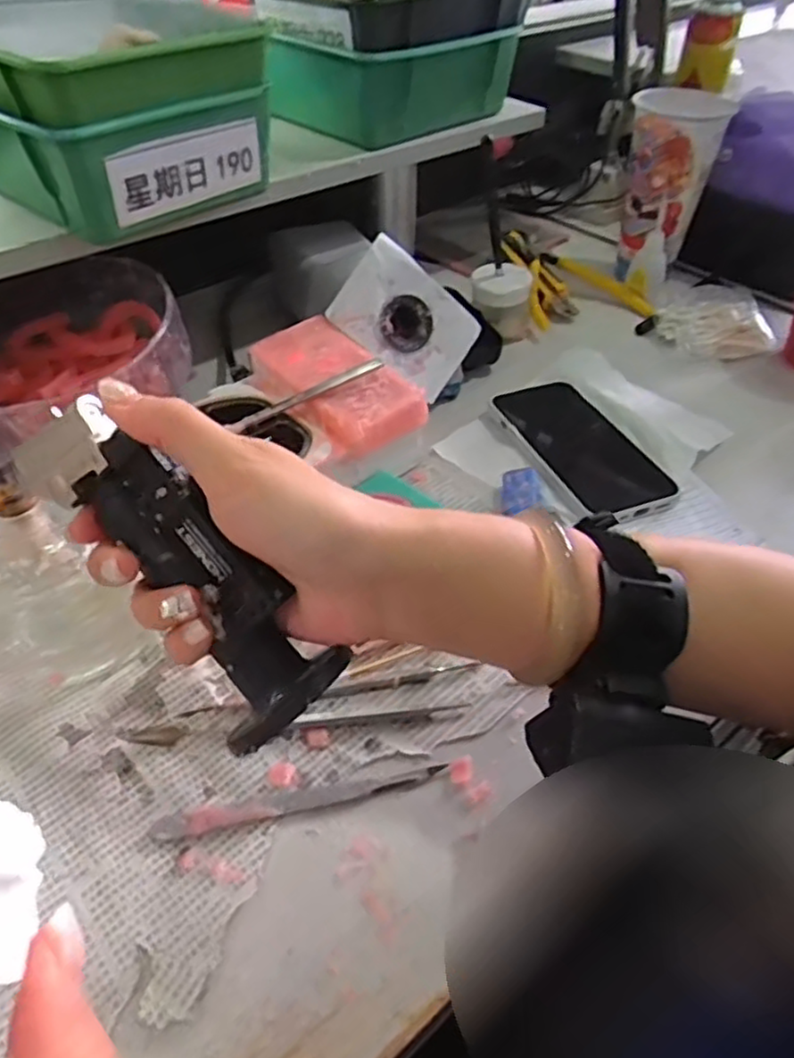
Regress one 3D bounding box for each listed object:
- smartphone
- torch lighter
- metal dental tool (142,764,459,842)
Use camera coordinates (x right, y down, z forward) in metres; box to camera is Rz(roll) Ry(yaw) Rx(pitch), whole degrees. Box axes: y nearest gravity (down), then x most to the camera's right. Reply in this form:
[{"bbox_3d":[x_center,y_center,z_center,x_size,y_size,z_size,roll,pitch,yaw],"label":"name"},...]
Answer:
[{"bbox_3d":[0.132,-0.060,0.498,0.079,0.014,0.145,-15,48,-16],"label":"smartphone"},{"bbox_3d":[-0.088,0.015,0.274,0.147,0.047,0.044,48,57,-1],"label":"torch lighter"},{"bbox_3d":[-0.042,0.125,0.324,0.134,0.006,0.010,-8,47,-10],"label":"metal dental tool"}]

